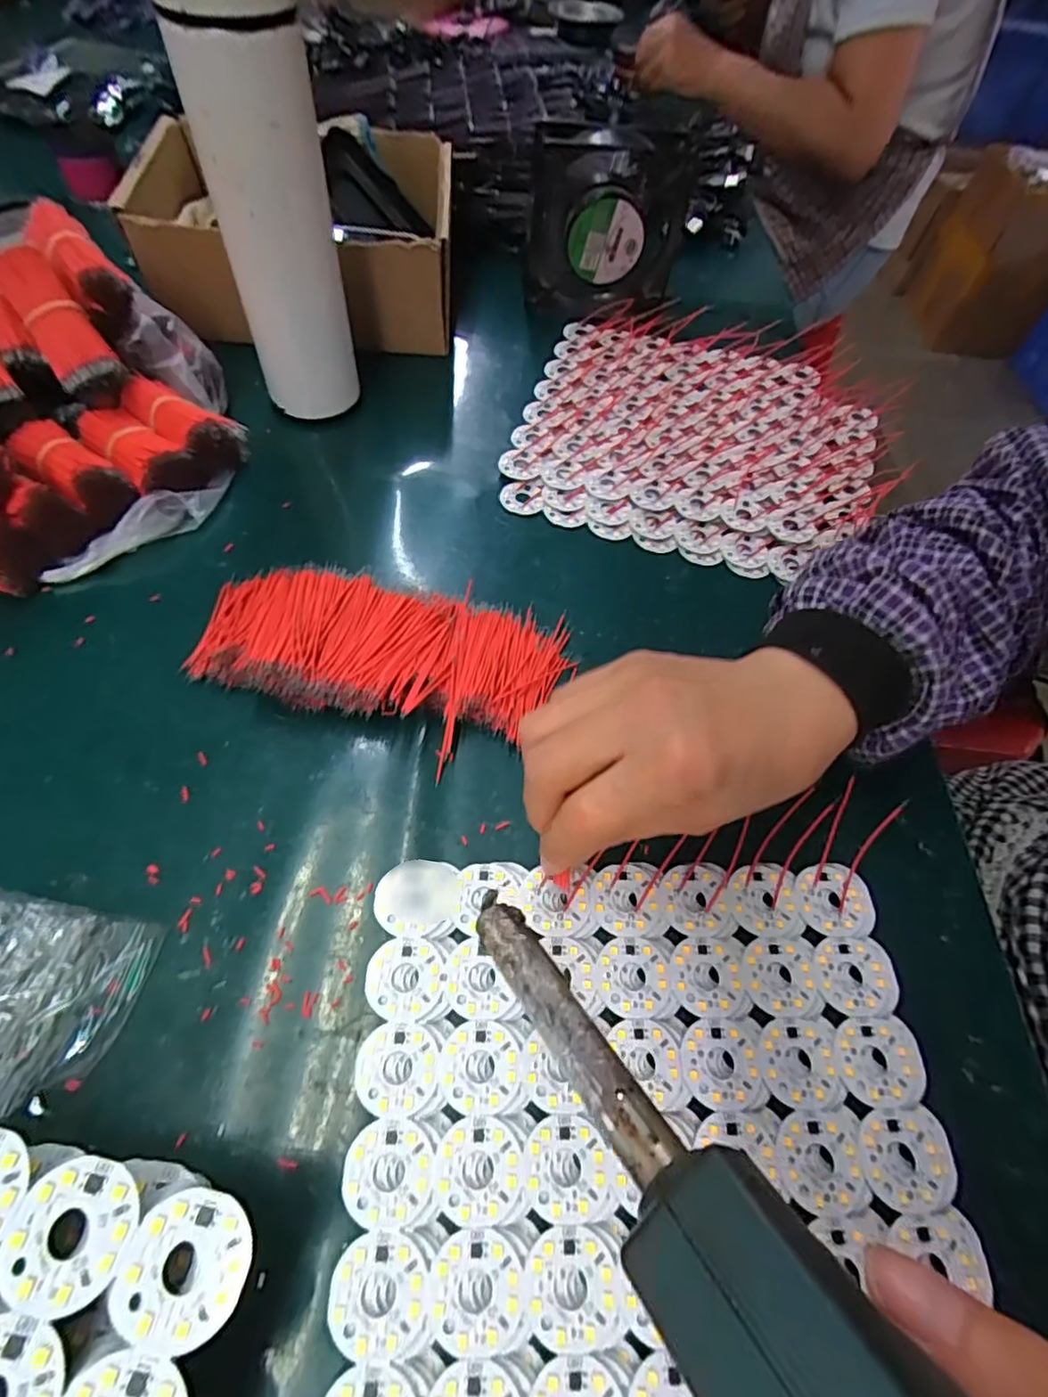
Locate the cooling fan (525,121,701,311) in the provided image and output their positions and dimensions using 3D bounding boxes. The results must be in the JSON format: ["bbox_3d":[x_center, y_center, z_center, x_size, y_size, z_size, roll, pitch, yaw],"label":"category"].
[{"bbox_3d":[0.068,-0.383,0.493,0.125,0.125,0.034,0,58,-4],"label":"cooling fan"}]

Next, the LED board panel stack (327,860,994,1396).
[{"bbox_3d":[0.049,0.166,0.219,0.215,0.011,0.211,1,58,-3],"label":"LED board panel stack"}]

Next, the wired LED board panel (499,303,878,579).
[{"bbox_3d":[0.129,-0.195,0.450,0.250,0.016,0.238,16,59,6],"label":"wired LED board panel"}]

